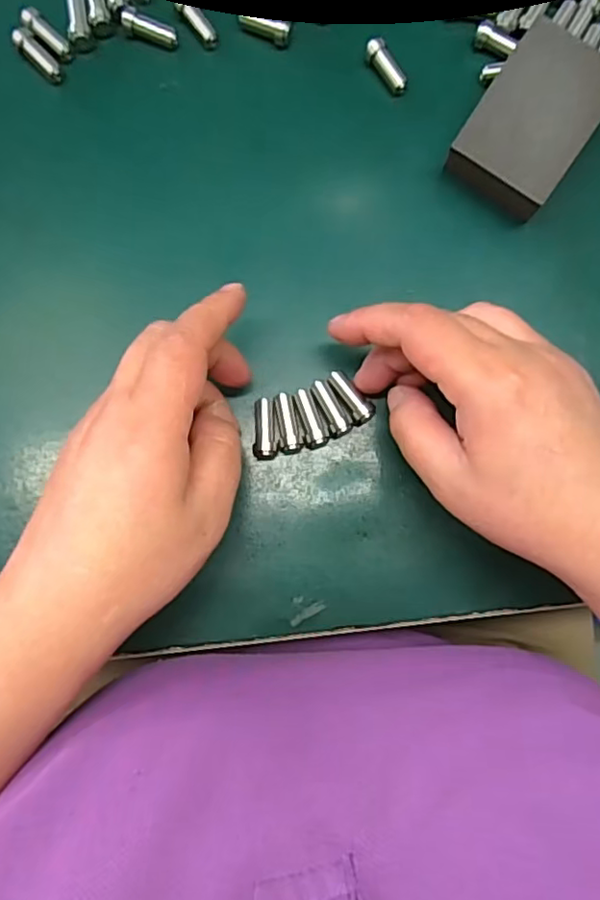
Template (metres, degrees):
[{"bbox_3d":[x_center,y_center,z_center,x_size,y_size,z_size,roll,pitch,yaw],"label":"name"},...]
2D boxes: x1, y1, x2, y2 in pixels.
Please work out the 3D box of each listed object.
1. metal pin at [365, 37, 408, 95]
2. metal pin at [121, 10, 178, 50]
[{"bbox_3d":[0.043,-0.189,0.303,0.009,0.010,0.026,-36,87,-5],"label":"metal pin"},{"bbox_3d":[-0.074,-0.206,0.301,0.026,0.008,0.010,17,83,-13],"label":"metal pin"}]

